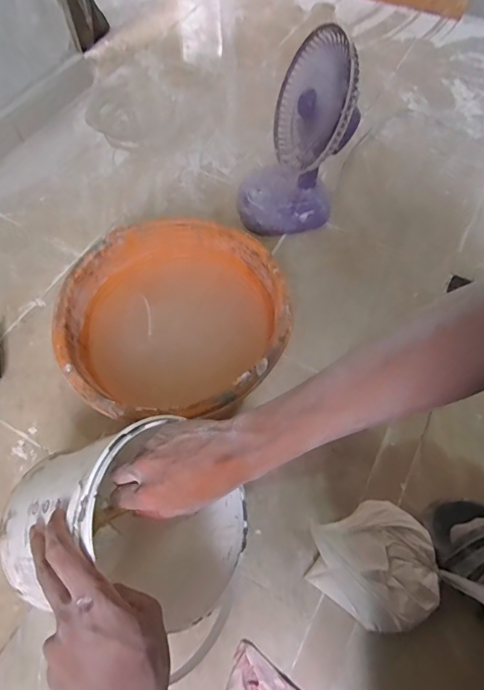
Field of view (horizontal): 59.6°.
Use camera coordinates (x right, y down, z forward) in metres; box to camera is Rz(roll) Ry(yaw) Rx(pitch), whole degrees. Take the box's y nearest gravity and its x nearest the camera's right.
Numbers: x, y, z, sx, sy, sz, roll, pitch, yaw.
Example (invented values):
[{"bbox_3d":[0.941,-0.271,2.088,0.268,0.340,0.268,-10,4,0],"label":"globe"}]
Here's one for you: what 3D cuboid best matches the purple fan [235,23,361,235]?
[{"bbox_3d":[0.091,-0.349,0.711,0.183,0.269,0.191,7,63,4],"label":"purple fan"}]

